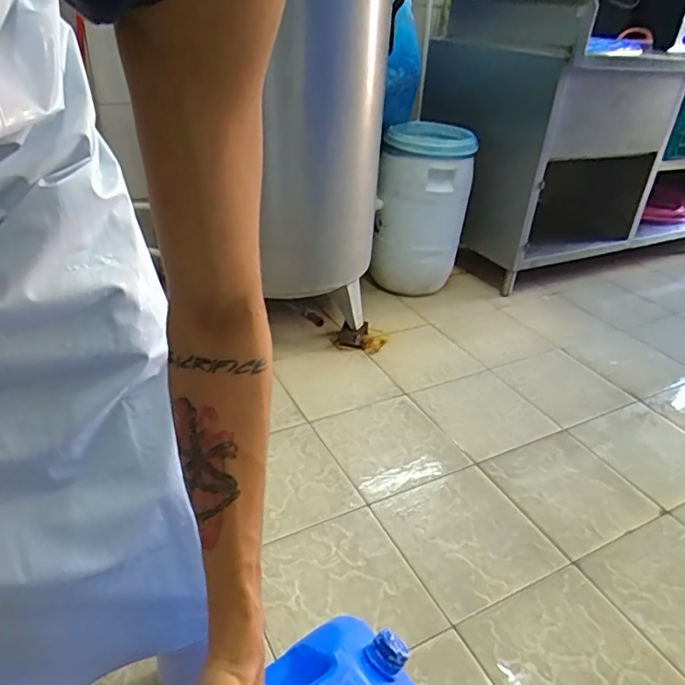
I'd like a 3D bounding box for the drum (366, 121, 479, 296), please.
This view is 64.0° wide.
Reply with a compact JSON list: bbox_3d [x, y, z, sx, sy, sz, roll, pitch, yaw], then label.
[{"bbox_3d":[0.273,-0.450,1.921,0.289,0.546,0.366,11,34,7],"label":"drum"}]

